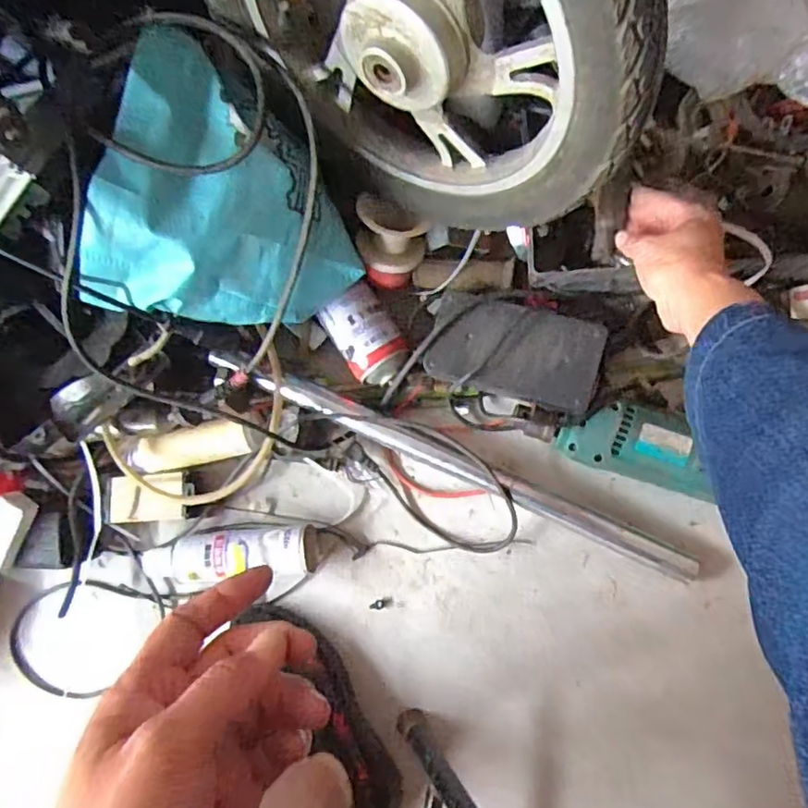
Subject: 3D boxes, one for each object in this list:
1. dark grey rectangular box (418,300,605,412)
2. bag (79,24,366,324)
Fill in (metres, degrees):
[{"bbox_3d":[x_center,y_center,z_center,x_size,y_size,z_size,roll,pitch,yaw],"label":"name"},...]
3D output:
[{"bbox_3d":[0.110,-0.050,0.589,0.160,0.021,0.086,17,88,10],"label":"dark grey rectangular box"},{"bbox_3d":[-0.148,-0.161,0.533,0.181,0.149,0.223,22,89,10],"label":"bag"}]

